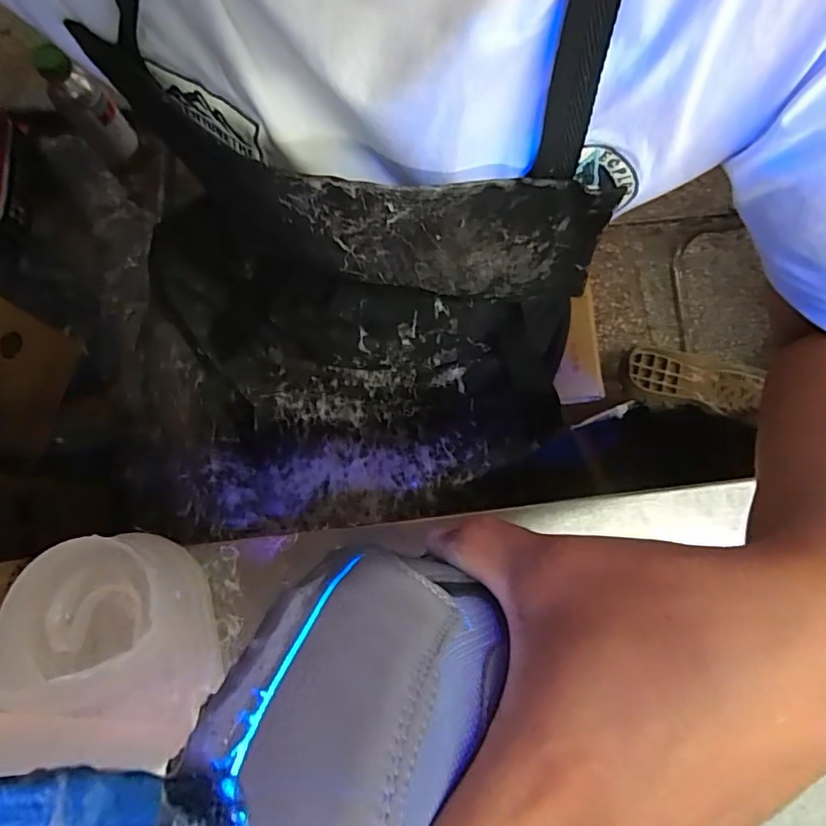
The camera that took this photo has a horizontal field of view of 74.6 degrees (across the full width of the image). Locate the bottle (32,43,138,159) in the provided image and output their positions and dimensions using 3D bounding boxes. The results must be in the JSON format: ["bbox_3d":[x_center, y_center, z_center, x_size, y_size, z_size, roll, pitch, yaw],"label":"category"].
[{"bbox_3d":[-0.606,-0.571,1.020,0.070,0.214,0.083,32,77,34],"label":"bottle"}]

